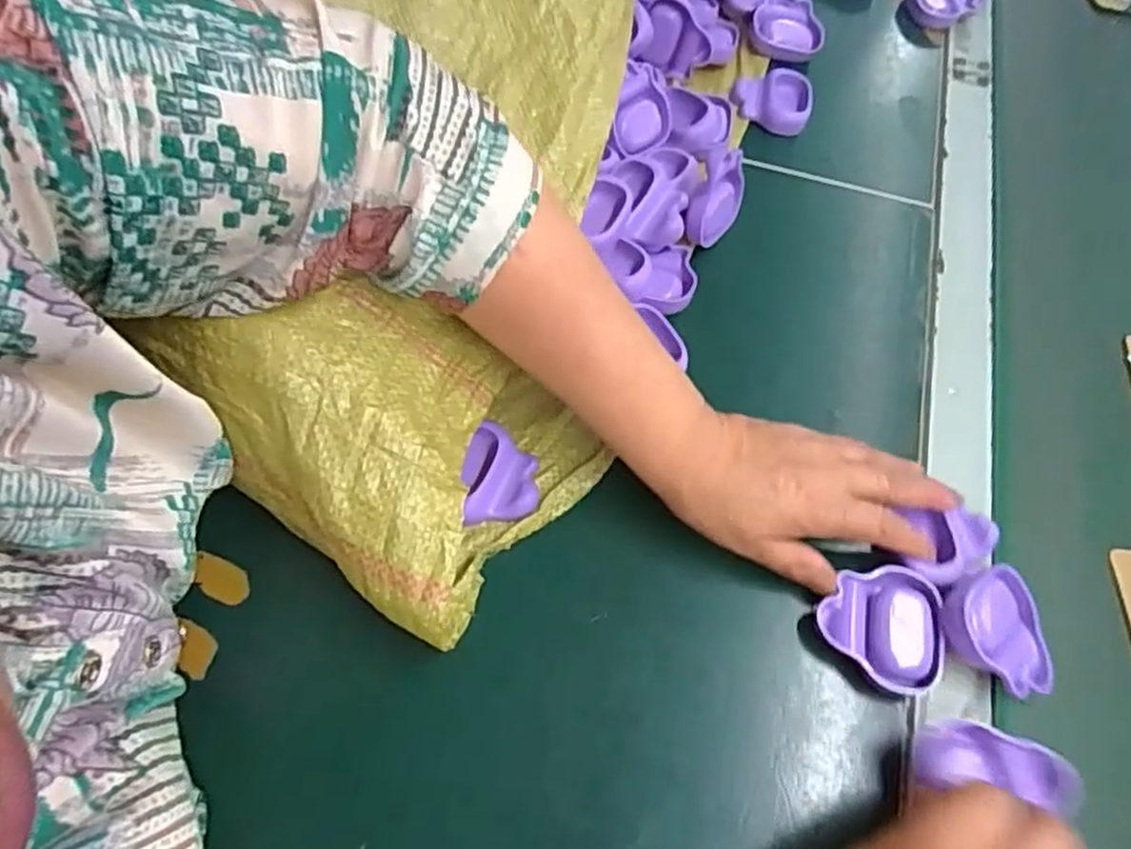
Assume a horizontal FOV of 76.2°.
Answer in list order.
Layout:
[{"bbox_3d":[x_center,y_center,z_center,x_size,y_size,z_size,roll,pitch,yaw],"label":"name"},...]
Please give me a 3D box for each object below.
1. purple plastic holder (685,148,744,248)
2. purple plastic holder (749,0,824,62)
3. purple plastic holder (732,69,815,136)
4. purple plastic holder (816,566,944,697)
[{"bbox_3d":[0.105,-0.157,0.500,0.031,0.047,0.057,20,61,4],"label":"purple plastic holder"},{"bbox_3d":[0.195,-0.347,0.628,0.061,0.023,0.063,25,61,7],"label":"purple plastic holder"},{"bbox_3d":[0.171,-0.270,0.599,0.063,0.021,0.069,18,61,3],"label":"purple plastic holder"},{"bbox_3d":[0.162,0.104,0.373,0.056,0.018,0.062,10,62,2],"label":"purple plastic holder"}]

